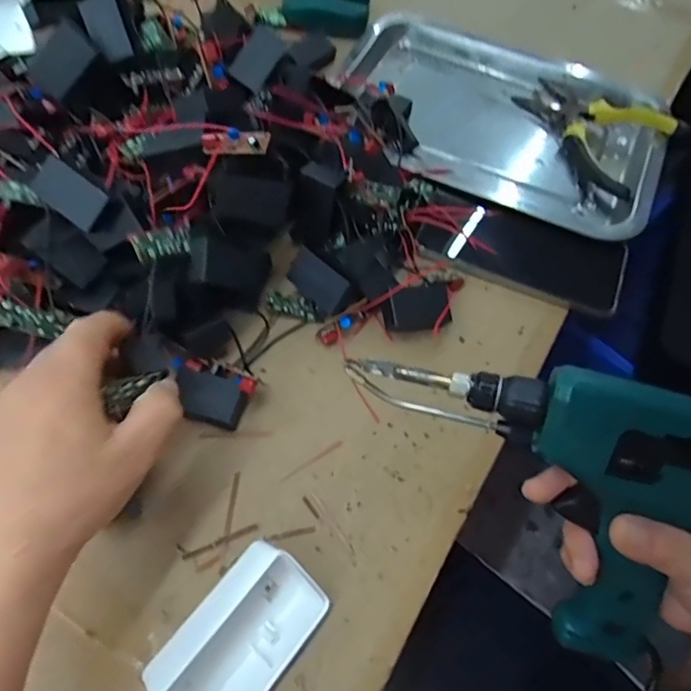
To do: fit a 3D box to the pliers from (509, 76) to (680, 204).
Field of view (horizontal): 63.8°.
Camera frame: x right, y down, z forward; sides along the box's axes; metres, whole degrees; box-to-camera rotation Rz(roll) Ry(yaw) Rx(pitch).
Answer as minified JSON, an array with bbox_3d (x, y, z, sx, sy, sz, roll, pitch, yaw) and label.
[{"bbox_3d":[0.221,-0.201,0.516,0.136,0.026,0.103,35,64,15],"label":"pliers"}]

